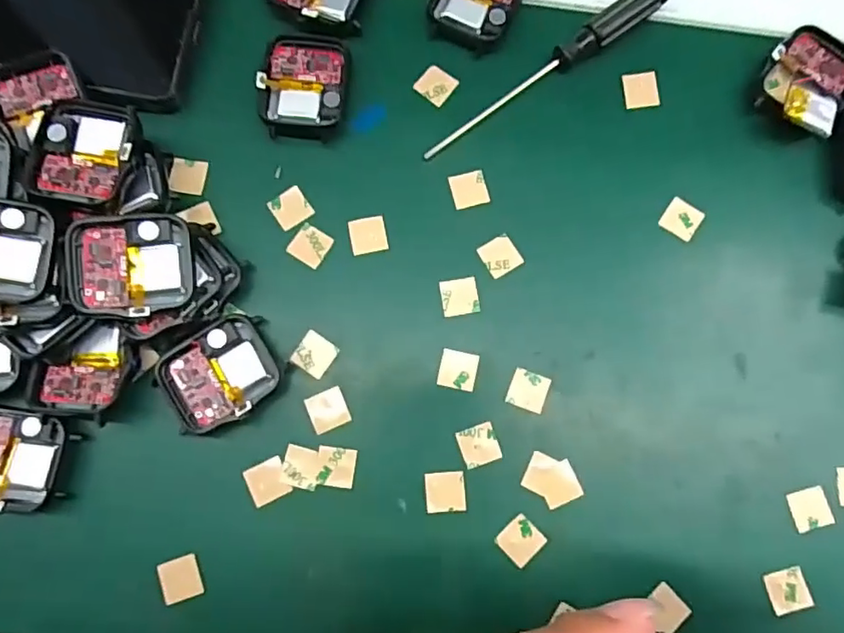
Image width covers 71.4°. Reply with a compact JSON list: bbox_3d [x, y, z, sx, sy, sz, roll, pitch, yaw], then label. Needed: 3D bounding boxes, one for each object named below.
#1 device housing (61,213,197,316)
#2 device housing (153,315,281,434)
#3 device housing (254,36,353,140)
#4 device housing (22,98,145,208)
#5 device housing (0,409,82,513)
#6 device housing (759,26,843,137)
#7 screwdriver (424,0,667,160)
[{"bbox_3d":[-0.110,-0.019,0.221,0.044,0.009,0.037,-4,84,-15],"label":"device housing"},{"bbox_3d":[-0.080,0.023,0.236,0.046,0.011,0.037,-32,84,-5],"label":"device housing"},{"bbox_3d":[-0.051,-0.101,0.257,0.036,0.009,0.046,6,82,0],"label":"device housing"},{"bbox_3d":[-0.131,-0.065,0.230,0.038,0.006,0.042,12,77,-2],"label":"device housing"},{"bbox_3d":[-0.160,0.055,0.228,0.044,0.012,0.036,7,82,0],"label":"device housing"},{"bbox_3d":[0.168,-0.103,0.256,0.037,0.016,0.051,39,83,4],"label":"device housing"},{"bbox_3d":[0.057,-0.109,0.260,0.129,0.012,0.013,-37,84,-6],"label":"screwdriver"}]

